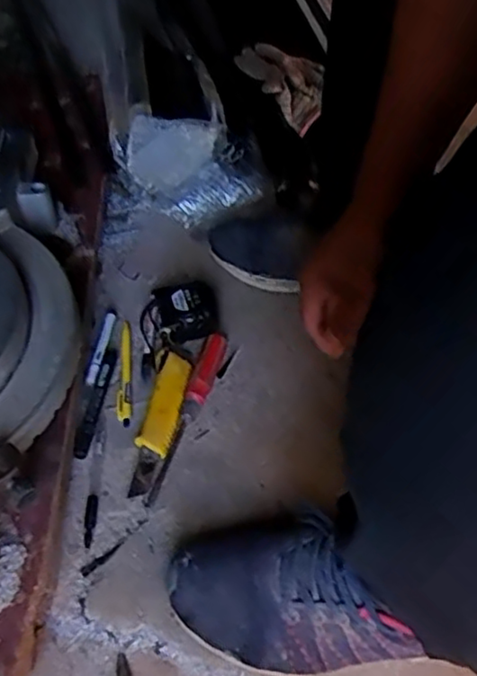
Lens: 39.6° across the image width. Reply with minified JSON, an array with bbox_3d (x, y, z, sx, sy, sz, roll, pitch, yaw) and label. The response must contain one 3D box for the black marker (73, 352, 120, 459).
[{"bbox_3d":[-0.144,0.062,0.672,0.014,0.009,0.134,9,51,3],"label":"black marker"}]

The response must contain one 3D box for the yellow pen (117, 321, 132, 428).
[{"bbox_3d":[-0.120,0.035,0.703,0.015,0.009,0.136,-2,51,-6],"label":"yellow pen"}]

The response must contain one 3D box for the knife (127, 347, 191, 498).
[{"bbox_3d":[-0.078,0.082,0.662,0.037,0.023,0.166,8,51,3],"label":"knife"}]

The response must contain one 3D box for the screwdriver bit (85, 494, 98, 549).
[{"bbox_3d":[-0.131,0.162,0.588,0.010,0.007,0.049,0,51,-4],"label":"screwdriver bit"}]

